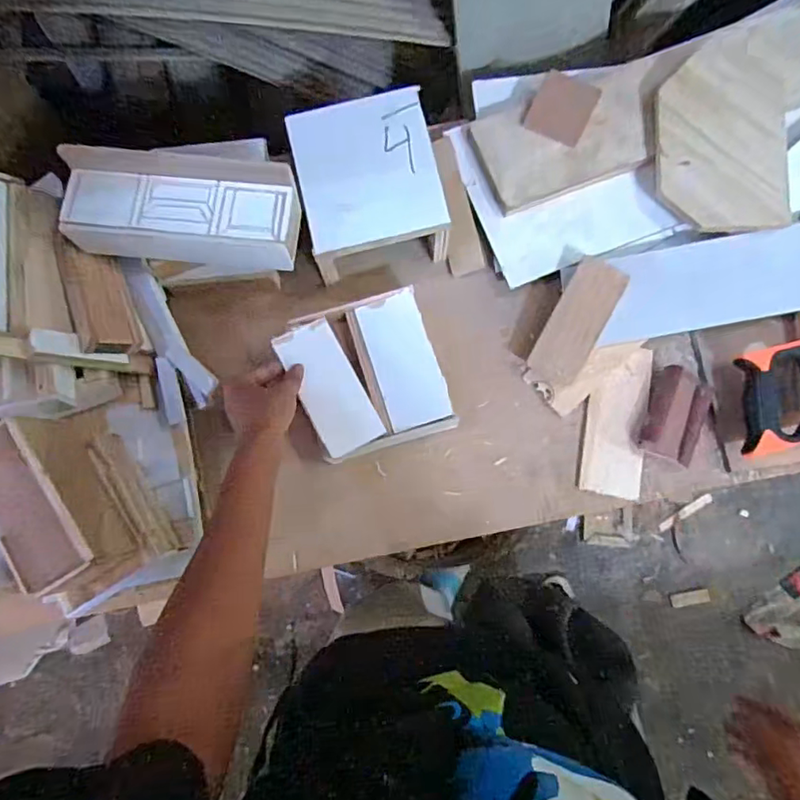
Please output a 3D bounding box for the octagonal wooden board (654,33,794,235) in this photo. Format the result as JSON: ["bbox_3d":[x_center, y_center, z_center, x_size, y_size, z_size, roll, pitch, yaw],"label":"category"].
[{"bbox_3d":[0.373,-0.306,0.654,0.129,0.013,0.213,-4,91,20],"label":"octagonal wooden board"}]

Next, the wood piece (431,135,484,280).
[{"bbox_3d":[0.070,-0.245,0.706,0.041,0.005,0.174,-12,88,15],"label":"wood piece"}]

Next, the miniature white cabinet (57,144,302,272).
[{"bbox_3d":[-0.220,-0.191,0.585,0.233,0.079,0.095,5,81,-1],"label":"miniature white cabinet"}]

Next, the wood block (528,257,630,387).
[{"bbox_3d":[0.211,-0.091,0.665,0.061,0.013,0.149,28,97,18],"label":"wood block"}]

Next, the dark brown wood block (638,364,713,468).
[{"bbox_3d":[0.330,0.019,0.662,0.064,0.024,0.110,20,81,2],"label":"dark brown wood block"}]

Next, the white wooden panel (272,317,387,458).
[{"bbox_3d":[-0.080,-0.016,0.641,0.074,0.007,0.153,-24,83,-19],"label":"white wooden panel"}]

